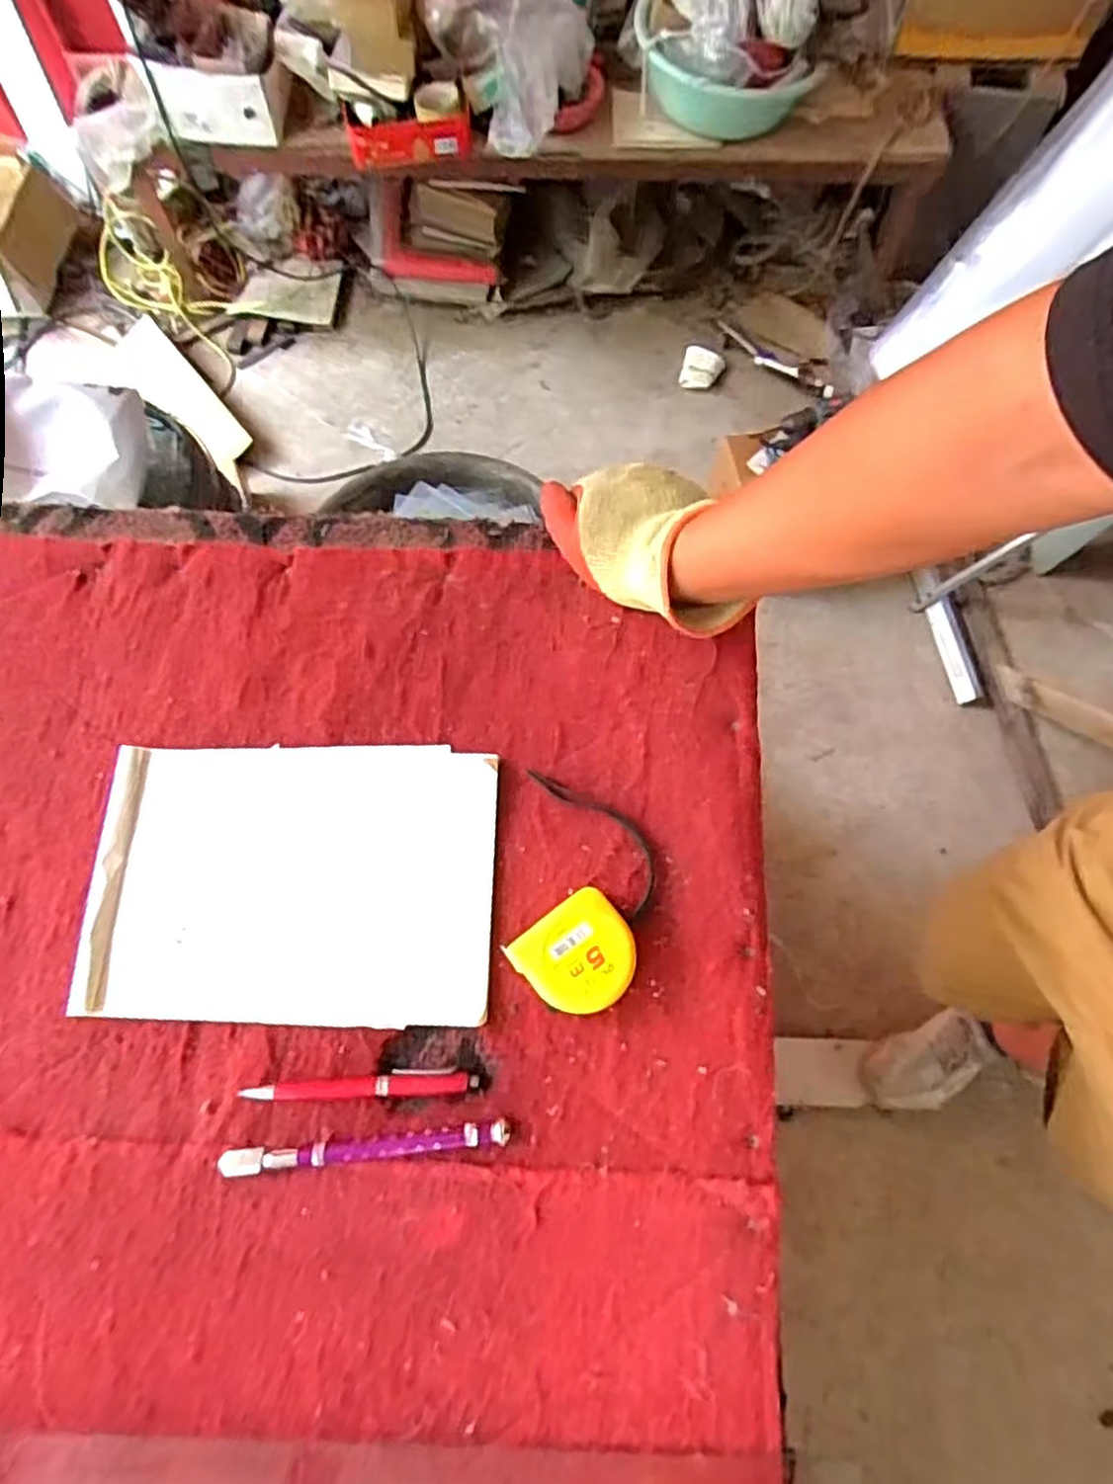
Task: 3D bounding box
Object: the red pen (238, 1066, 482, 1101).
[{"bbox_3d":[-0.119,0.208,0.450,0.138,0.009,0.015,-2,71,0],"label":"red pen"}]

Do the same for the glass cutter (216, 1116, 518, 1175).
[{"bbox_3d":[-0.112,0.240,0.437,0.168,0.008,0.013,-6,71,-1],"label":"glass cutter"}]

